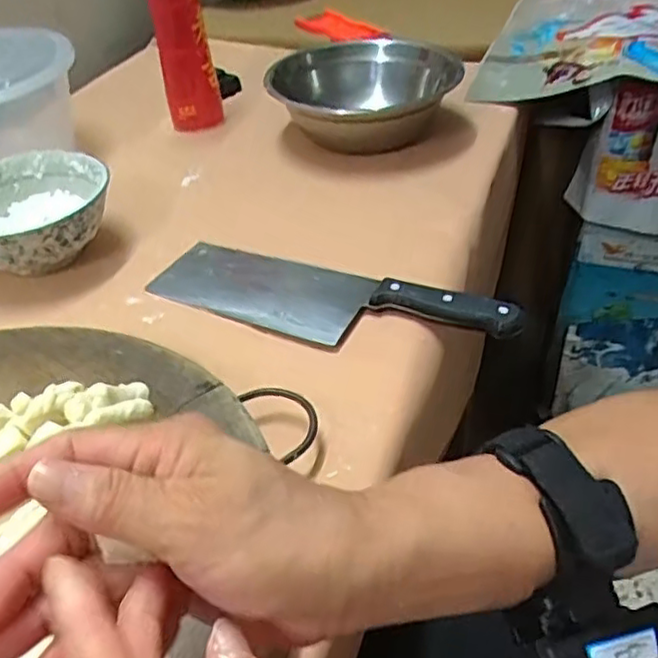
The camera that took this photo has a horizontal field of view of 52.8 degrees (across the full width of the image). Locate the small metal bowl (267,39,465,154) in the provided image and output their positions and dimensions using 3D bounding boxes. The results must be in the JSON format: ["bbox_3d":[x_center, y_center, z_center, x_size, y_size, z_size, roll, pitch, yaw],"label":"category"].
[{"bbox_3d":[0.040,-0.258,0.723,0.182,0.080,0.222,9,42,16],"label":"small metal bowl"}]

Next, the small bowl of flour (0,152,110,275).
[{"bbox_3d":[-0.260,-0.096,0.581,0.135,0.060,0.144,-32,47,-29],"label":"small bowl of flour"}]

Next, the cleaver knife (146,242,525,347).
[{"bbox_3d":[-0.005,-0.022,0.502,0.280,0.028,0.076,17,44,24],"label":"cleaver knife"}]

